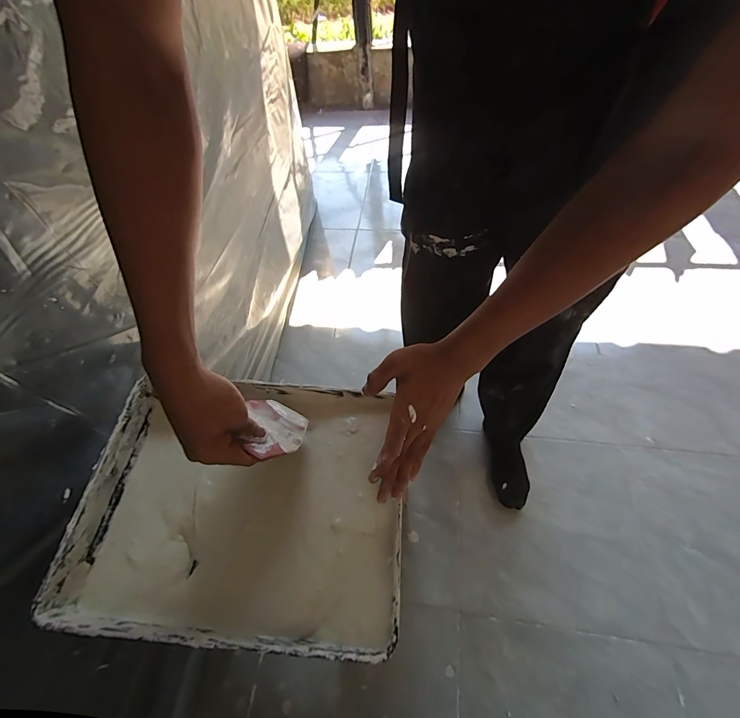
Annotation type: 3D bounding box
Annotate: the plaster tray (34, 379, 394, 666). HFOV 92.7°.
[{"bbox_3d":[-0.141,0.161,0.416,0.350,0.054,0.281,1,58,5],"label":"plaster tray"}]

